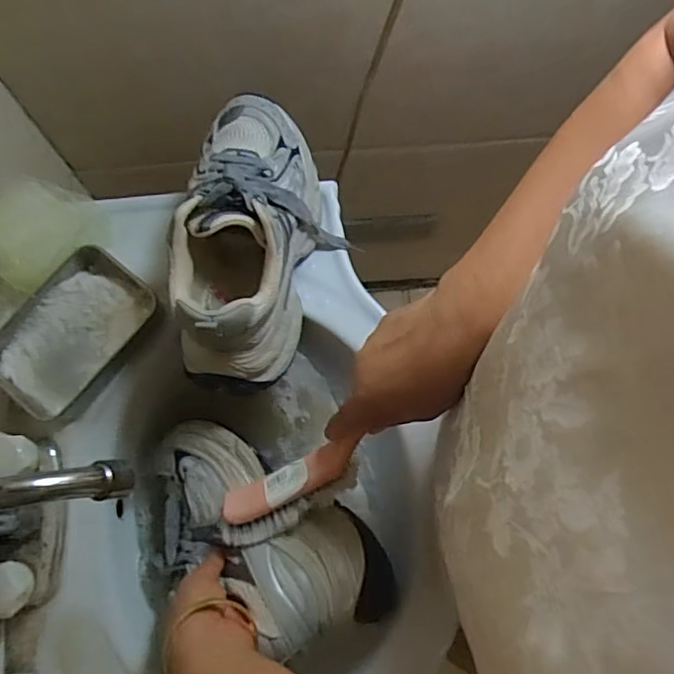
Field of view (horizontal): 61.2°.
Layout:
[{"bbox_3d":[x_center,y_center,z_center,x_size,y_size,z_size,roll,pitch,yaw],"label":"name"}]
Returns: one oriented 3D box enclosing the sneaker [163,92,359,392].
[{"bbox_3d":[-0.066,-0.086,0.492,0.124,0.110,0.249,7,76,0],"label":"sneaker"}]

